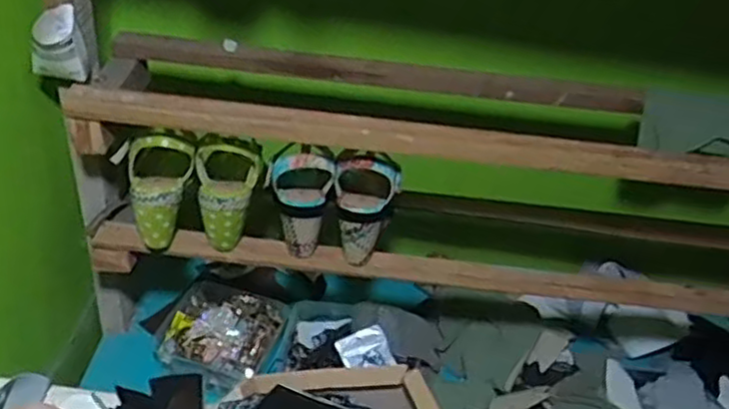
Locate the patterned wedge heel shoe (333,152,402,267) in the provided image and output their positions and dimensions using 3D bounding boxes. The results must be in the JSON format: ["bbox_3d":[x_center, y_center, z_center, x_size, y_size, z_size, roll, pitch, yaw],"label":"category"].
[{"bbox_3d":[0.000,-0.001,0.875,0.081,0.138,0.075,6,35,-1],"label":"patterned wedge heel shoe"}]

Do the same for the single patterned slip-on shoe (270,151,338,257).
[{"bbox_3d":[-0.077,0.004,0.860,0.079,0.128,0.076,4,35,-5],"label":"single patterned slip-on shoe"}]

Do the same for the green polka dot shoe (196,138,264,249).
[{"bbox_3d":[-0.169,-0.017,0.872,0.080,0.130,0.081,1,36,-9],"label":"green polka dot shoe"}]

